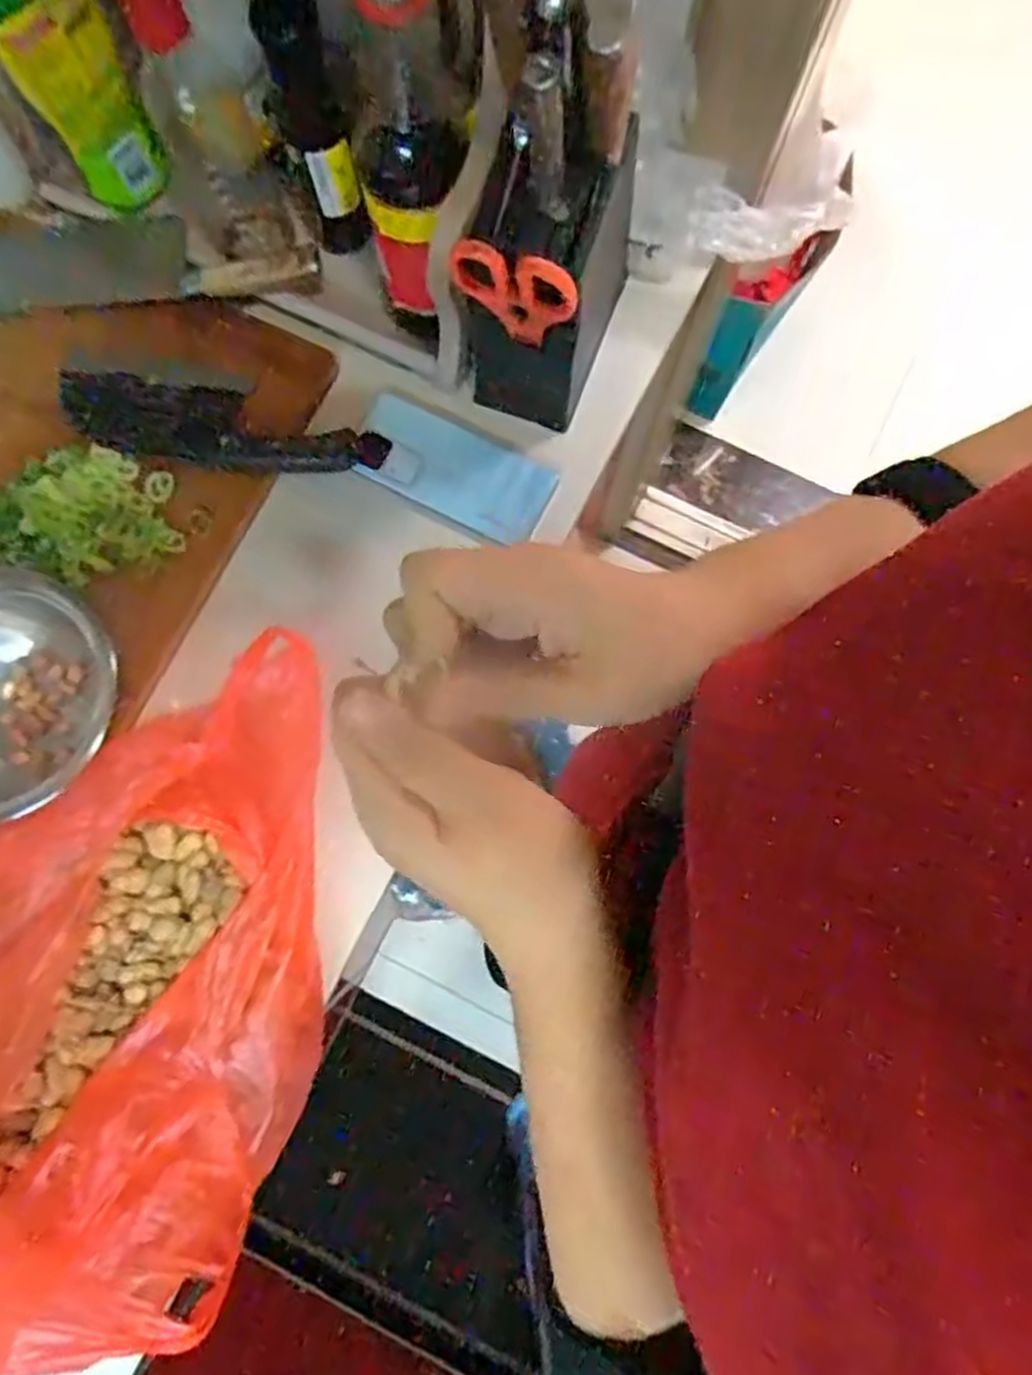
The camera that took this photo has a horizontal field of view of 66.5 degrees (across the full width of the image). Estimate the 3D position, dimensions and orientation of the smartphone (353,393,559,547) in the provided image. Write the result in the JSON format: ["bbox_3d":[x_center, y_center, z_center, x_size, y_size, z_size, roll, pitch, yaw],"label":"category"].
[{"bbox_3d":[-0.051,-0.175,0.636,0.159,0.010,0.074,26,80,4],"label":"smartphone"}]

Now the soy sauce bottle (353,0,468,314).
[{"bbox_3d":[-0.070,-0.347,0.510,0.065,0.244,0.059,-10,79,-3],"label":"soy sauce bottle"}]

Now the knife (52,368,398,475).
[{"bbox_3d":[-0.241,-0.207,0.625,0.266,0.014,0.069,13,79,1],"label":"knife"}]

